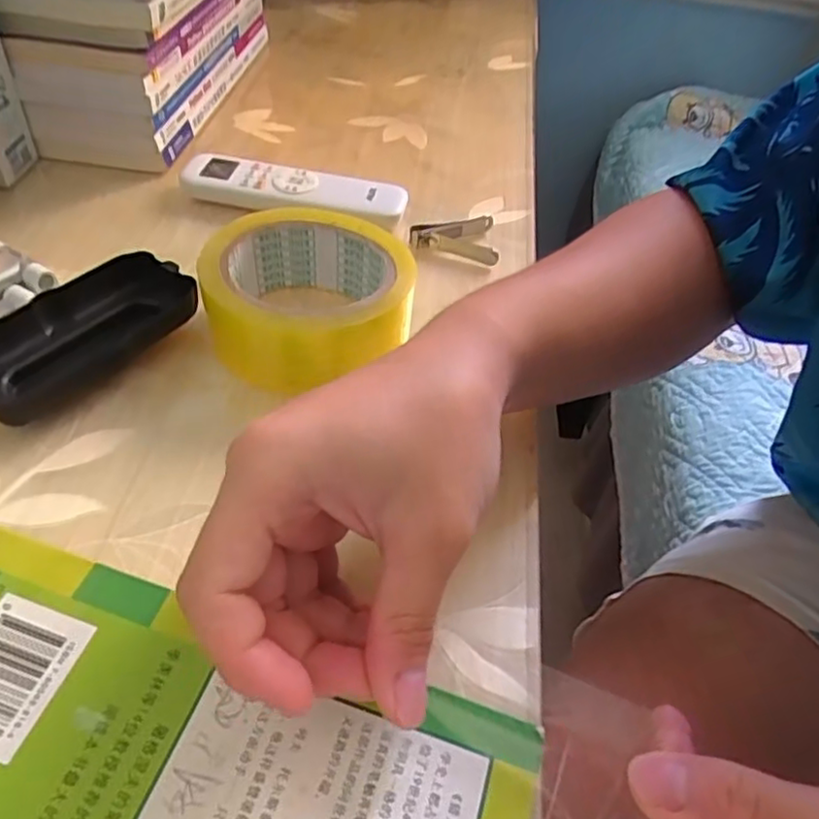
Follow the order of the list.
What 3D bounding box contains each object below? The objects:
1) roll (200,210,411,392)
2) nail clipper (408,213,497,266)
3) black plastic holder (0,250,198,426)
[{"bbox_3d":[-0.050,-0.057,0.332,0.098,0.048,0.097,4,48,-4],"label":"roll"},{"bbox_3d":[0.028,-0.110,0.411,0.054,0.016,0.036,3,48,-4],"label":"nail clipper"},{"bbox_3d":[-0.157,-0.034,0.312,0.049,0.027,0.107,33,53,21],"label":"black plastic holder"}]

